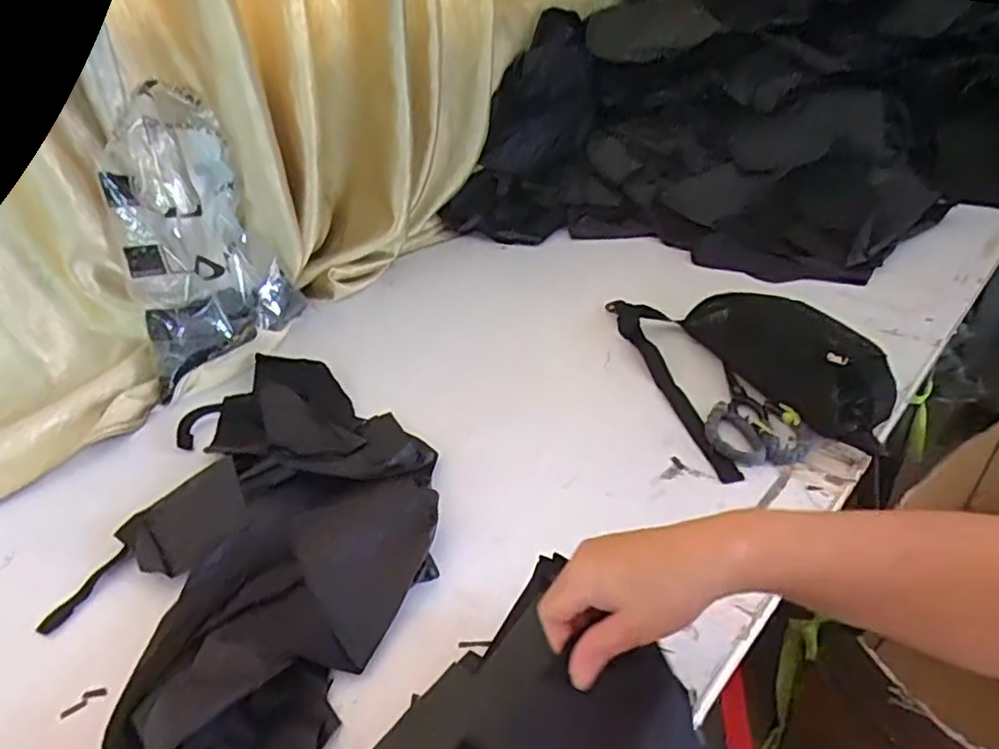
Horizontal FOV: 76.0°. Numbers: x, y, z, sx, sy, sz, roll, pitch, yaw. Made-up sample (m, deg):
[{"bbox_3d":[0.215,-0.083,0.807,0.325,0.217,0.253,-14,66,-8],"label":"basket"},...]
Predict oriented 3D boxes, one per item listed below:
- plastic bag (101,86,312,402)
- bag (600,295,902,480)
[{"bbox_3d":[-0.410,-0.185,0.876,0.197,0.325,0.216,-15,36,-13],"label":"plastic bag"},{"bbox_3d":[0.309,-0.016,0.792,0.236,0.101,0.333,-11,35,-7],"label":"bag"}]

